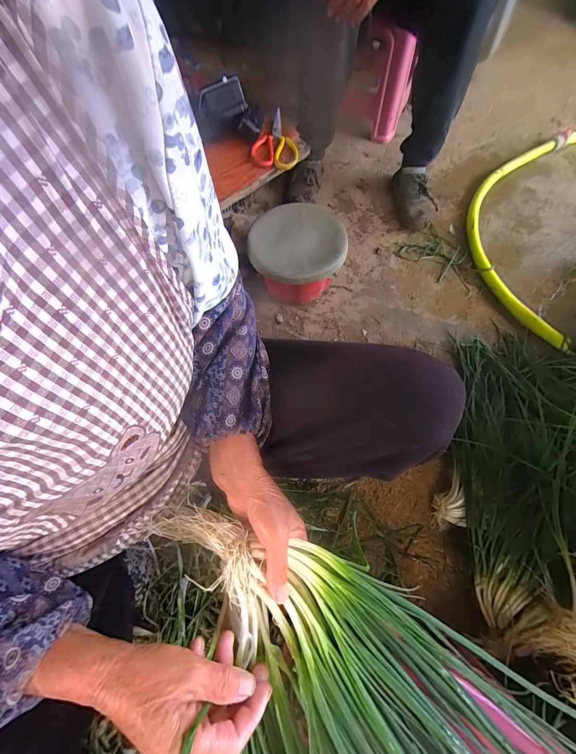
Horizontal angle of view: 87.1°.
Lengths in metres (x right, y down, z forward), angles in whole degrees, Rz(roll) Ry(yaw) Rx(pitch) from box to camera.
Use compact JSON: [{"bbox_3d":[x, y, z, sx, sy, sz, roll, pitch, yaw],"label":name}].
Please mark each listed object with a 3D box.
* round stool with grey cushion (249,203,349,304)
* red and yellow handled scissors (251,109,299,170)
[{"bbox_3d":[0.019,-0.293,0.771,0.215,0.160,0.207,0,66,0],"label":"round stool with grey cushion"},{"bbox_3d":[-0.024,-0.530,0.672,0.100,0.024,0.180,5,68,0],"label":"red and yellow handled scissors"}]

